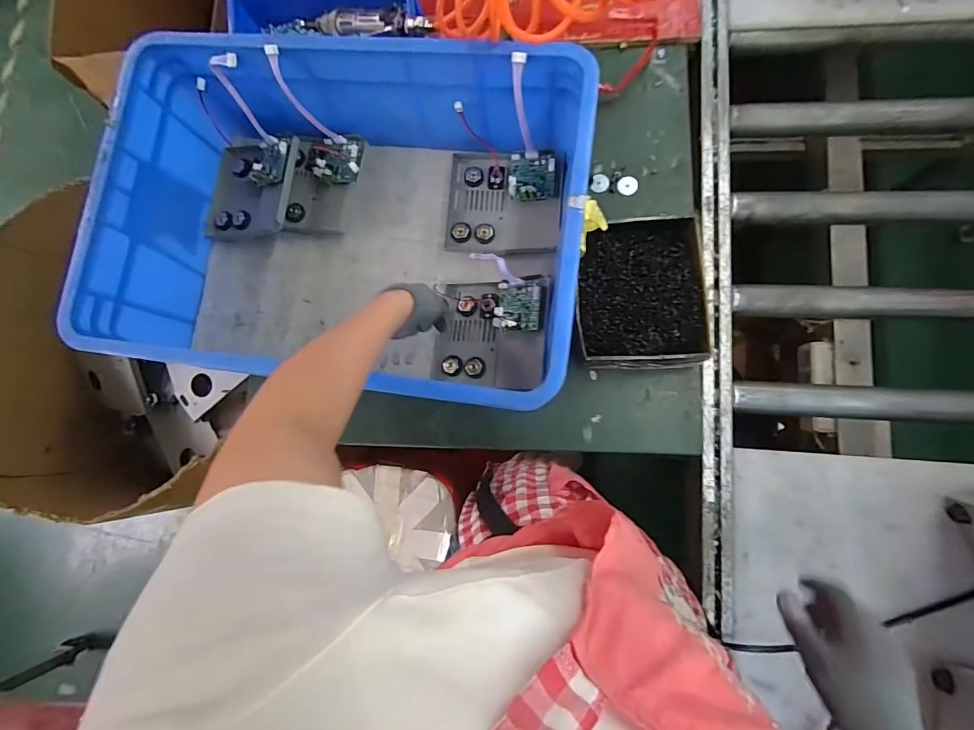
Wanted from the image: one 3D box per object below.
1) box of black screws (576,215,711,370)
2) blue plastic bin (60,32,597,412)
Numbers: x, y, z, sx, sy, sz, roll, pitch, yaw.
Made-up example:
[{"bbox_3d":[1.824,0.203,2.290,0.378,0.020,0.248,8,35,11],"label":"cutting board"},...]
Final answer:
[{"bbox_3d":[0.215,-0.103,0.629,0.168,0.061,0.217,-2,82,6],"label":"box of black screws"},{"bbox_3d":[-0.182,-0.185,0.607,0.600,0.201,0.410,8,84,7],"label":"blue plastic bin"}]

